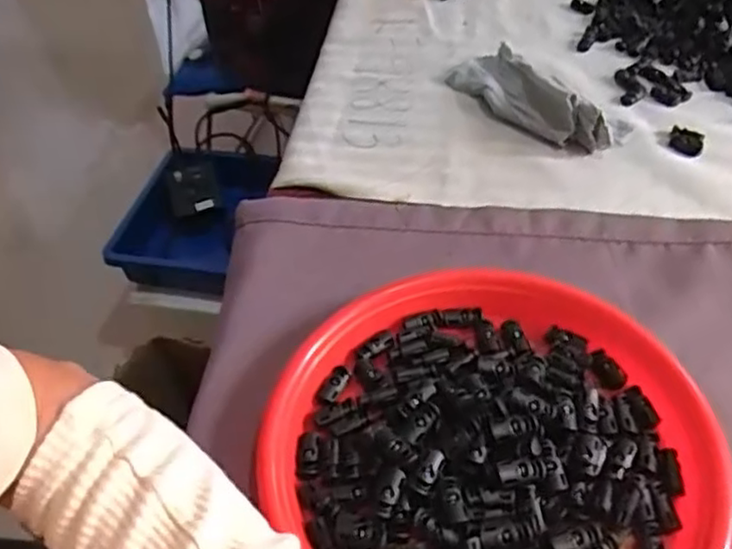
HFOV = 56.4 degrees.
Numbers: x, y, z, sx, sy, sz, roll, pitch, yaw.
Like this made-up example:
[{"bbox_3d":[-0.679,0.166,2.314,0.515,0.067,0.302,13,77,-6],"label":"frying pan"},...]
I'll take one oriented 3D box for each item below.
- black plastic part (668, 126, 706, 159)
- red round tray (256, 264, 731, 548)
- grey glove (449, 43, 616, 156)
[{"bbox_3d":[0.283,-0.117,0.603,0.028,0.013,0.029,13,50,16],"label":"black plastic part"},{"bbox_3d":[0.086,0.091,0.407,0.263,0.030,0.244,-3,47,3],"label":"red round tray"},{"bbox_3d":[0.149,-0.168,0.633,0.053,0.044,0.183,-30,52,-21],"label":"grey glove"}]

